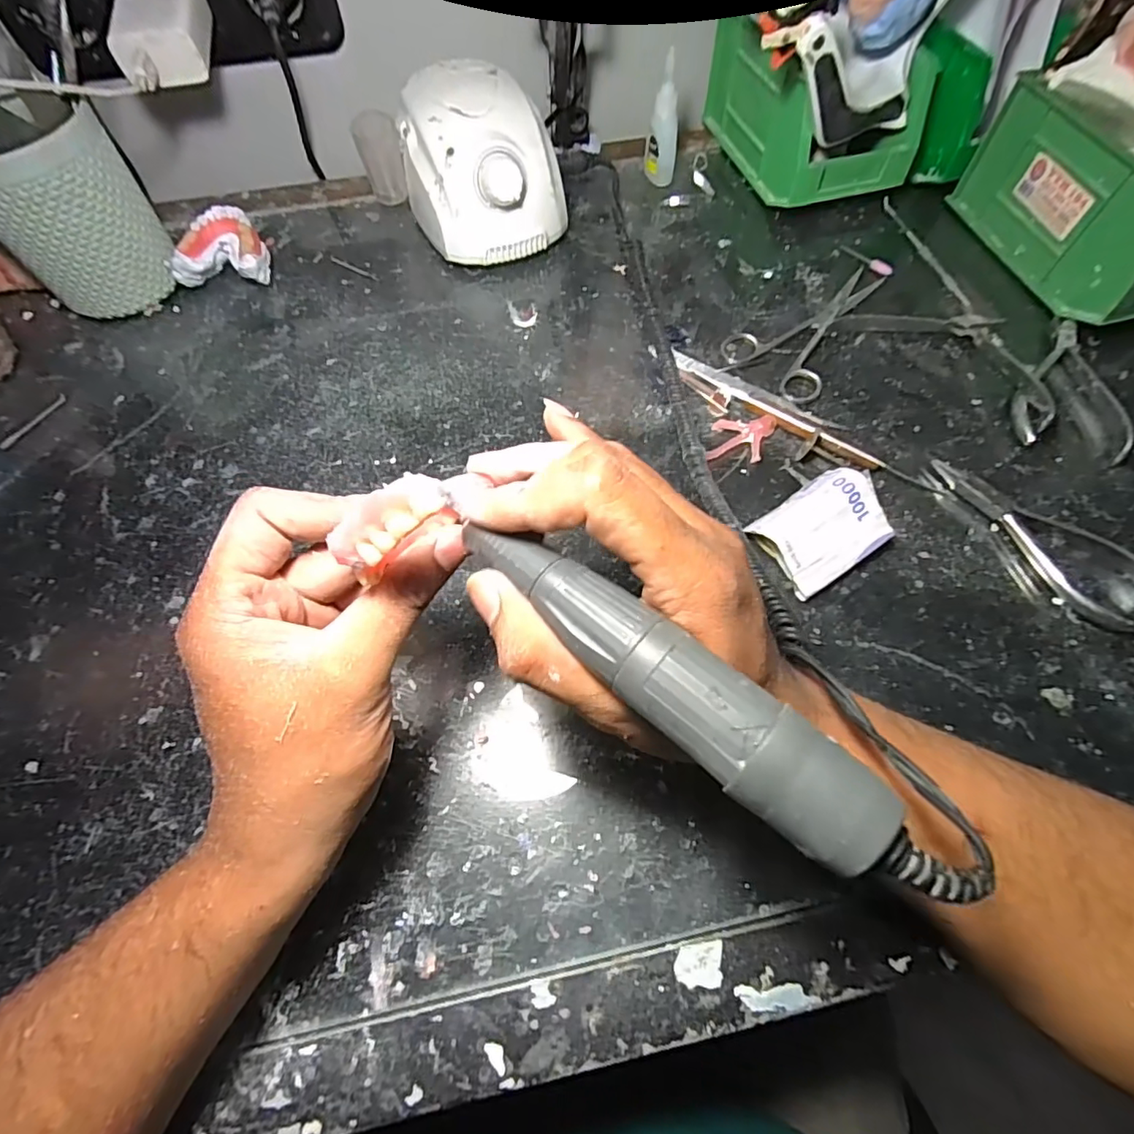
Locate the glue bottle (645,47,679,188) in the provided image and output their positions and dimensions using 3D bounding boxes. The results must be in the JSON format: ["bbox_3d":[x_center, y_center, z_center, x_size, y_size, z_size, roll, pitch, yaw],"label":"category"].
[{"bbox_3d":[0.077,-0.345,0.436,0.017,0.082,0.024,-29,67,-12],"label":"glue bottle"}]

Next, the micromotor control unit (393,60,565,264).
[{"bbox_3d":[-0.068,-0.300,0.416,0.105,0.080,0.133,-22,65,-9],"label":"micromotor control unit"}]

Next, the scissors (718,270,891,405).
[{"bbox_3d":[0.179,-0.166,0.386,0.135,0.005,0.071,-36,69,-15],"label":"scissors"}]

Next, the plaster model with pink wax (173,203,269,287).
[{"bbox_3d":[-0.257,-0.234,0.413,0.061,0.035,0.050,-8,64,-3],"label":"plaster model with pink wax"}]

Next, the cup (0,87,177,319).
[{"bbox_3d":[-0.331,-0.237,0.370,0.091,0.113,0.085,-38,69,-16],"label":"cup"}]

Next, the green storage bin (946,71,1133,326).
[{"bbox_3d":[0.378,-0.256,0.383,0.097,0.083,0.168,-13,64,-5],"label":"green storage bin"}]

